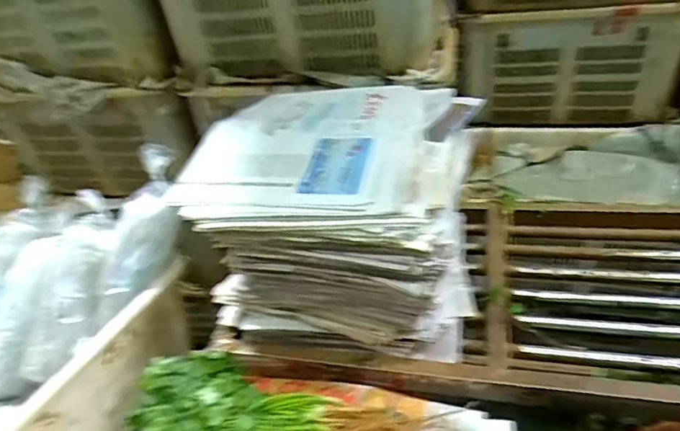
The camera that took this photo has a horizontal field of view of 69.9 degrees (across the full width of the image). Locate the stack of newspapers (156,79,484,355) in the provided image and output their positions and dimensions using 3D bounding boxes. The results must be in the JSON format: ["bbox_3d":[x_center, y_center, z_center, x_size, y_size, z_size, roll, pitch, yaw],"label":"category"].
[{"bbox_3d":[0.013,-0.015,0.796,0.382,0.280,0.431,2,33,15],"label":"stack of newspapers"}]

